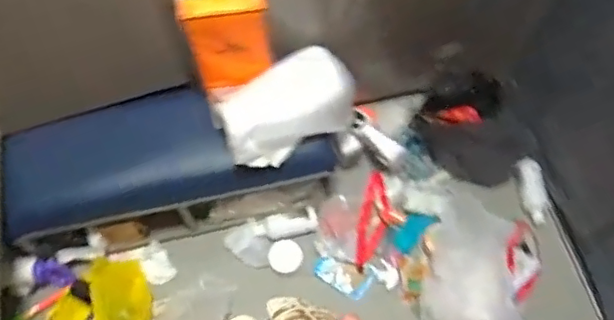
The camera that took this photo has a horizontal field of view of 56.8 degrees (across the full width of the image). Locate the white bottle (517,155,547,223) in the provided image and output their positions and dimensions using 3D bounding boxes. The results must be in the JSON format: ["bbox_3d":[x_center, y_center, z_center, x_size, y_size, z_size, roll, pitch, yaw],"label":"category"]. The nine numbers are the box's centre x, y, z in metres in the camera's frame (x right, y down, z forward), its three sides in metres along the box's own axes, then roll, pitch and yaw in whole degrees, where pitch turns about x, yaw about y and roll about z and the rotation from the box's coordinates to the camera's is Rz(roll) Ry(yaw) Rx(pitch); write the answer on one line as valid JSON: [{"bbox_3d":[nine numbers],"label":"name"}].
[{"bbox_3d":[0.604,0.080,1.520,0.046,0.053,0.186,-17,103,-8],"label":"white bottle"}]

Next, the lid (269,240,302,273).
[{"bbox_3d":[-0.057,0.252,1.488,0.087,0.010,0.084,2,79,-9],"label":"lid"}]

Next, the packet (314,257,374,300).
[{"bbox_3d":[0.093,0.302,1.481,0.145,0.017,0.075,28,67,14],"label":"packet"}]

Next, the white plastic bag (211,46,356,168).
[{"bbox_3d":[-0.043,-0.120,1.346,0.341,0.158,0.161,-35,68,-15],"label":"white plastic bag"}]

